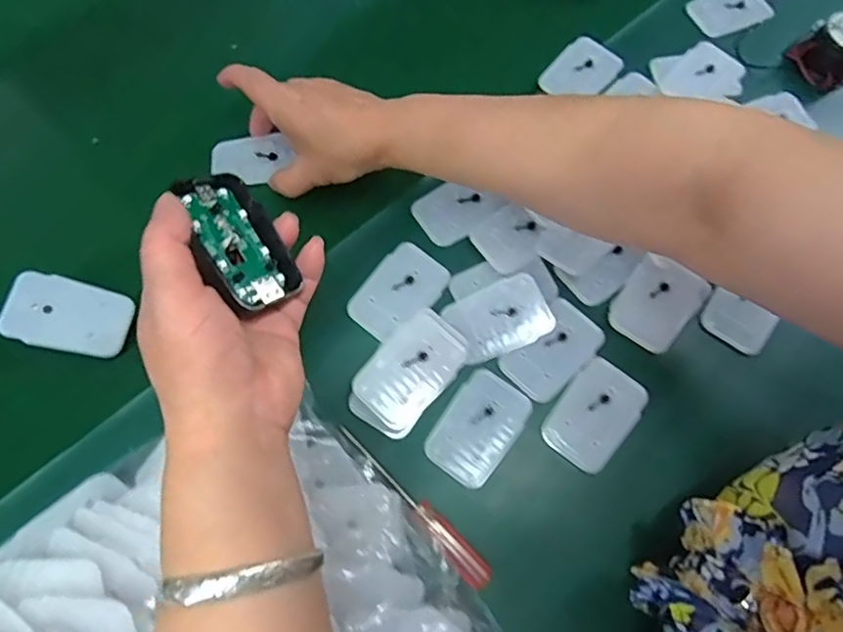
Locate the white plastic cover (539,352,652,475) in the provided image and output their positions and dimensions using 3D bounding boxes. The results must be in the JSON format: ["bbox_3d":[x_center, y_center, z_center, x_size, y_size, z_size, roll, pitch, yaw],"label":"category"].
[{"bbox_3d":[0.114,0.063,0.375,0.047,0.004,0.069,39,72,4],"label":"white plastic cover"}]

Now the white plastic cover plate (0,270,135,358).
[{"bbox_3d":[-0.226,-0.001,0.369,0.070,0.004,0.046,18,67,-17],"label":"white plastic cover plate"}]

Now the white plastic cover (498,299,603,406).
[{"bbox_3d":[0.090,0.023,0.392,0.042,0.006,0.070,44,72,6],"label":"white plastic cover"}]

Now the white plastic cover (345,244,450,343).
[{"bbox_3d":[-0.016,-0.017,0.404,0.045,0.004,0.070,43,72,6],"label":"white plastic cover"}]

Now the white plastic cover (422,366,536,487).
[{"bbox_3d":[0.037,0.072,0.372,0.047,0.004,0.070,36,71,3],"label":"white plastic cover"}]

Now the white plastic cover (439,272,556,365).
[{"bbox_3d":[0.054,0.001,0.392,0.068,0.011,0.047,-18,77,-13],"label":"white plastic cover"}]

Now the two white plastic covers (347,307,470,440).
[{"bbox_3d":[-0.007,0.035,0.370,0.047,0.010,0.082,40,72,4],"label":"two white plastic covers"}]

